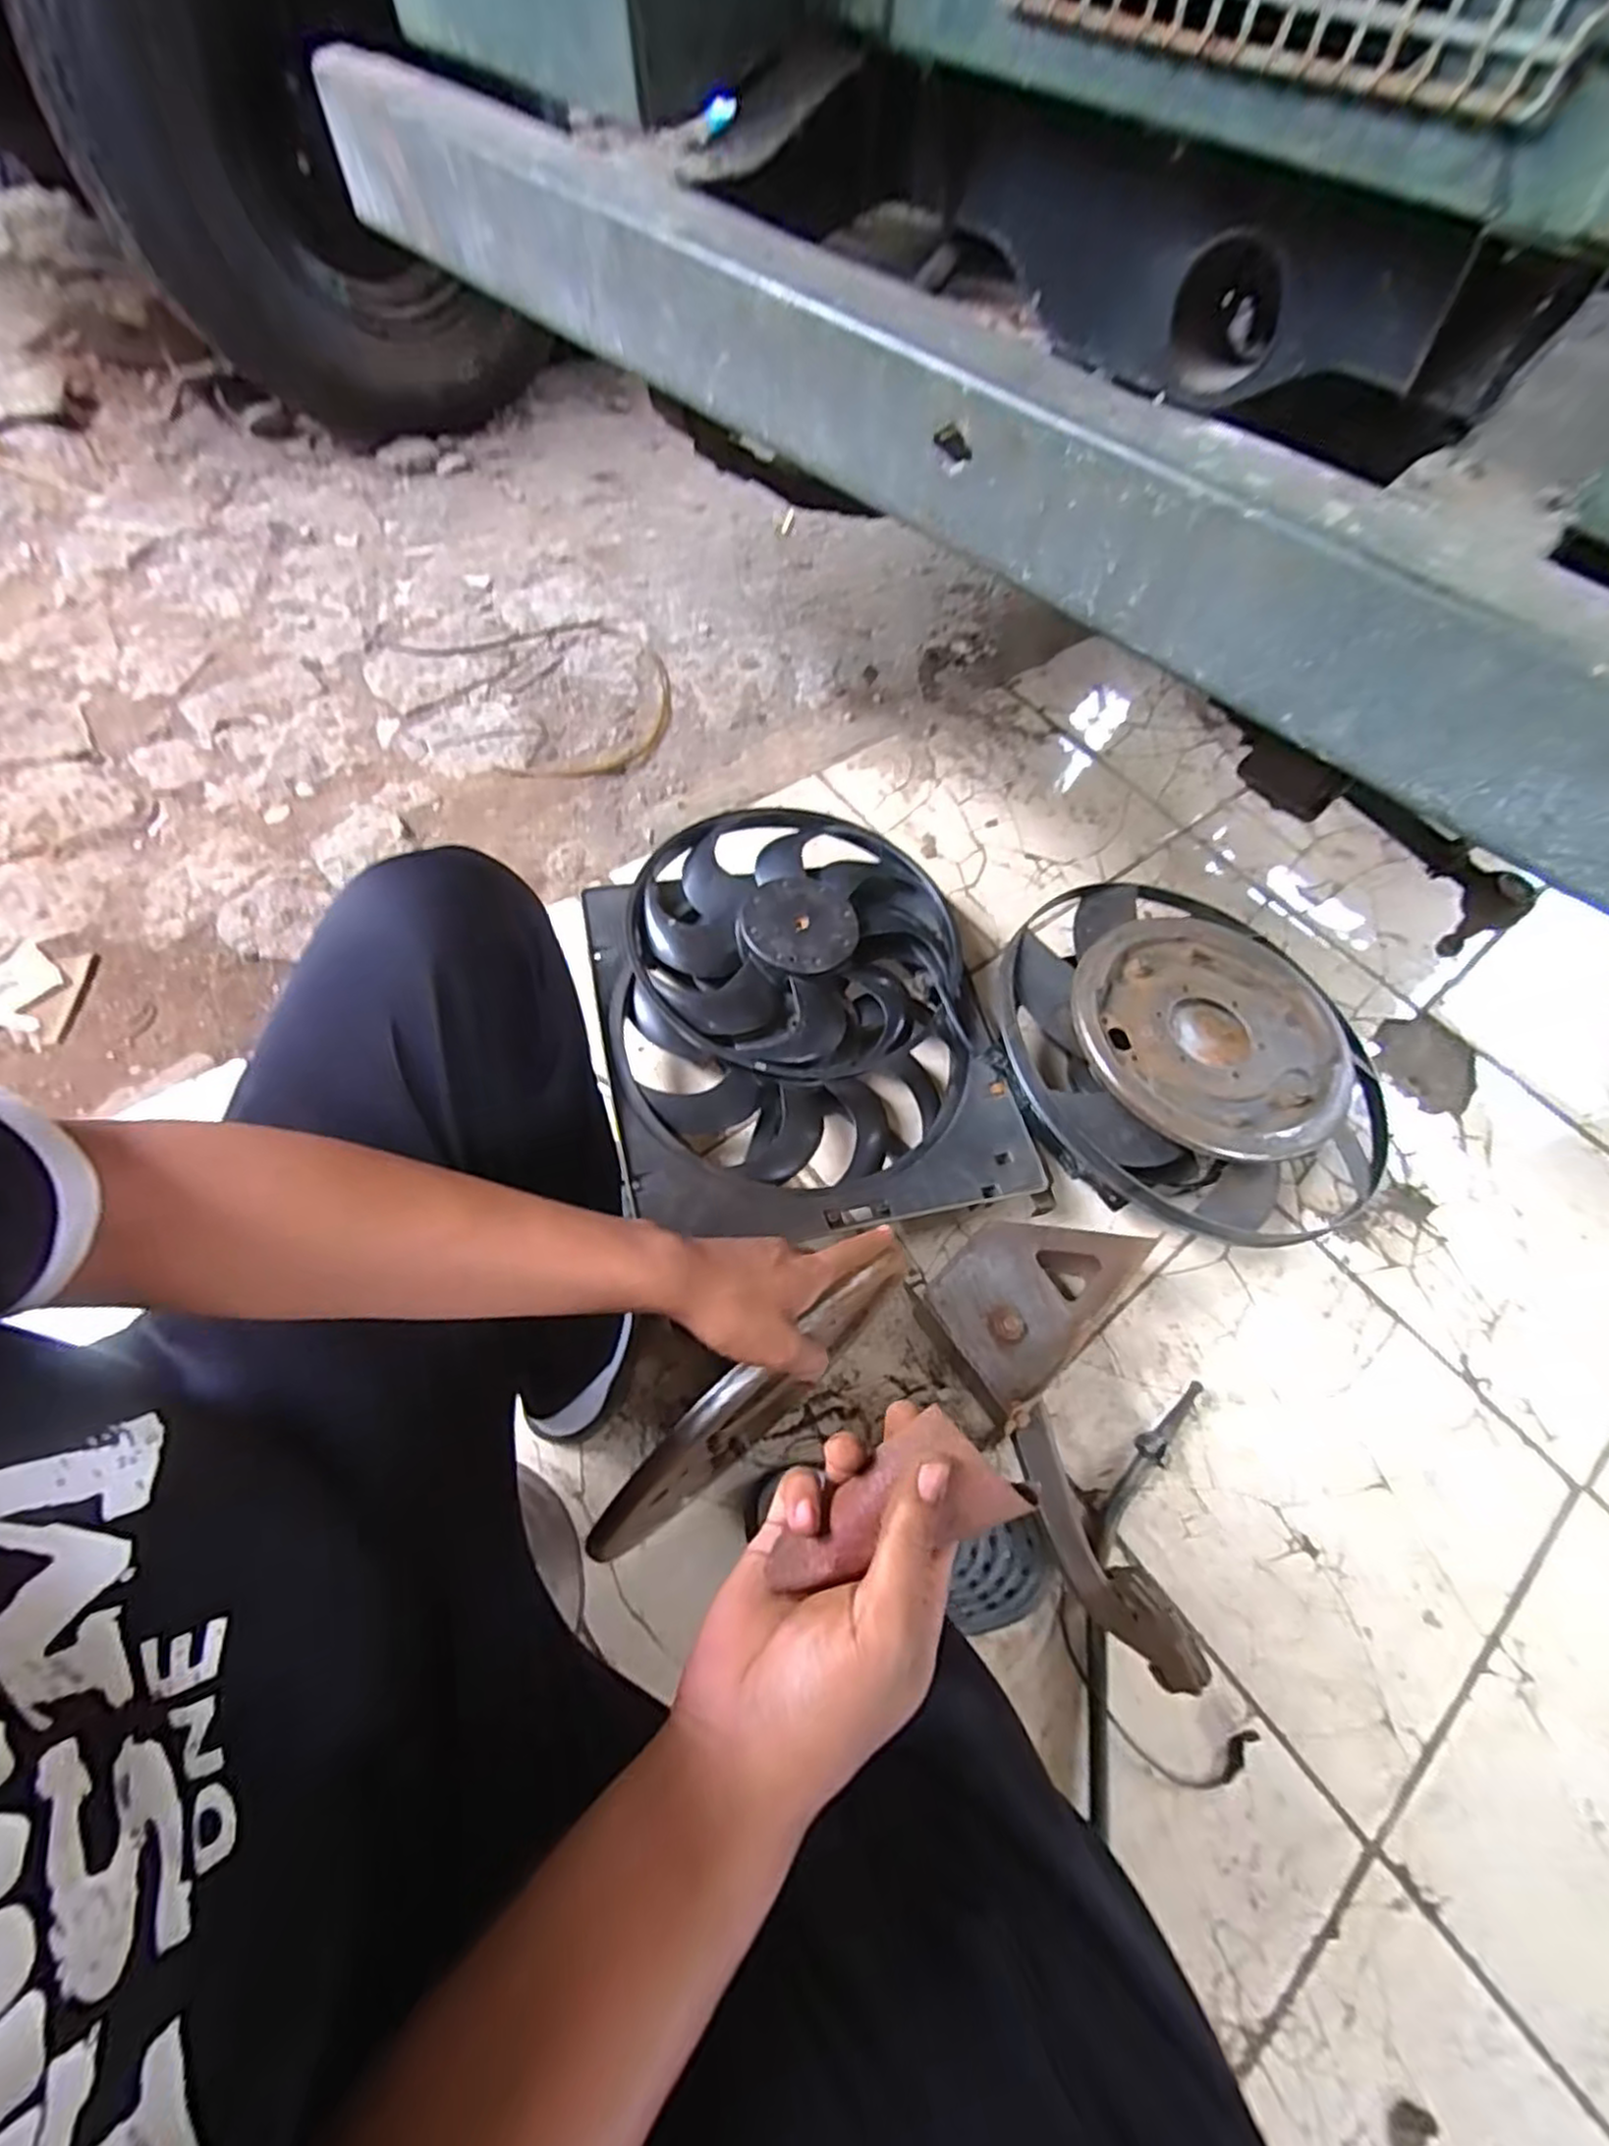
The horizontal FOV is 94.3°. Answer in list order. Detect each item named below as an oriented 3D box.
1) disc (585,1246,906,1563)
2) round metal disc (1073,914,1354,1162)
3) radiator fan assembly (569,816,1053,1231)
[{"bbox_3d":[-0.034,0.238,0.546,0.274,0.247,0.031,-38,71,-19],"label":"disc"},{"bbox_3d":[0.446,-0.049,0.816,0.289,0.029,0.294,1,64,-2],"label":"round metal disc"},{"bbox_3d":[-0.008,-0.071,0.874,0.422,0.123,0.524,-10,63,-10],"label":"radiator fan assembly"}]

